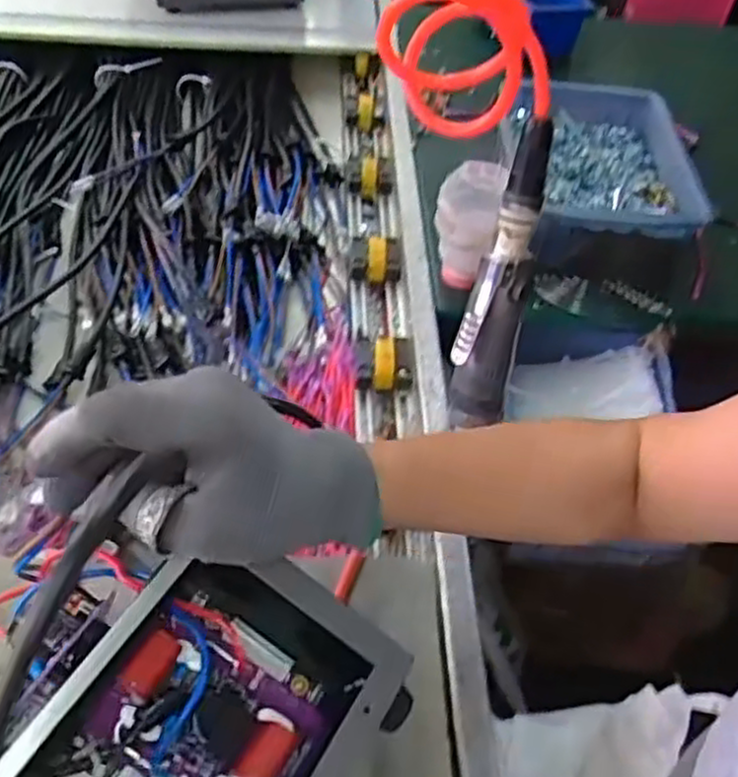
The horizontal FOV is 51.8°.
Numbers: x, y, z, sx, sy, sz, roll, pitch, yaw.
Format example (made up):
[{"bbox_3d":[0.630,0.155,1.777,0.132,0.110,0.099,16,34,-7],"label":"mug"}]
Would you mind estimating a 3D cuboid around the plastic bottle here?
[{"bbox_3d":[0.087,-0.140,0.678,0.059,0.107,0.061,11,50,4],"label":"plastic bottle"}]

